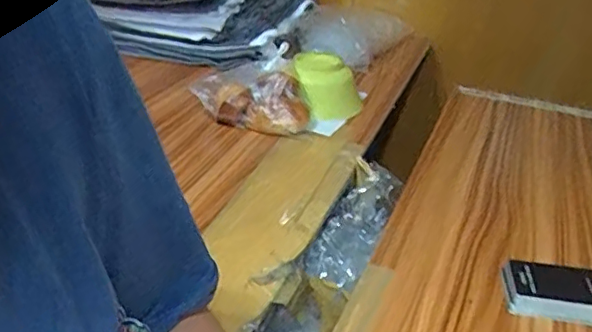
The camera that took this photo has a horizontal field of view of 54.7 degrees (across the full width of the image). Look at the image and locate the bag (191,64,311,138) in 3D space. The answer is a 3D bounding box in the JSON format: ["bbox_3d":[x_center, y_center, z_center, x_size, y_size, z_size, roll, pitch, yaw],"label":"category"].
[{"bbox_3d":[-0.055,-0.090,0.772,0.144,0.063,0.094,23,34,32],"label":"bag"}]

